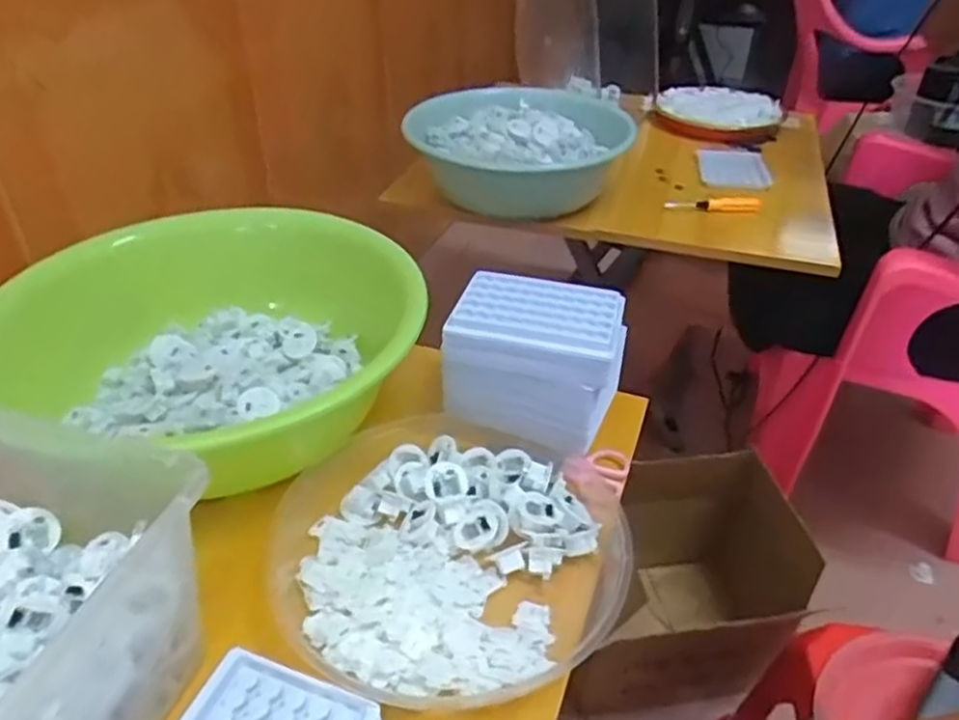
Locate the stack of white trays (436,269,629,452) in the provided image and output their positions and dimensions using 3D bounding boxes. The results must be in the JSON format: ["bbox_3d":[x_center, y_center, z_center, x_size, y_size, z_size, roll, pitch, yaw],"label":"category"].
[{"bbox_3d":[0.049,-0.003,0.590,0.137,0.096,0.093,10,38,13],"label":"stack of white trays"}]

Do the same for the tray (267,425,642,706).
[{"bbox_3d":[-0.024,0.125,0.500,0.242,0.036,0.235,0,37,0],"label":"tray"}]

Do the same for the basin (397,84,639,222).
[{"bbox_3d":[0.054,-0.271,0.953,0.287,0.103,0.221,-6,37,-9],"label":"basin"}]

